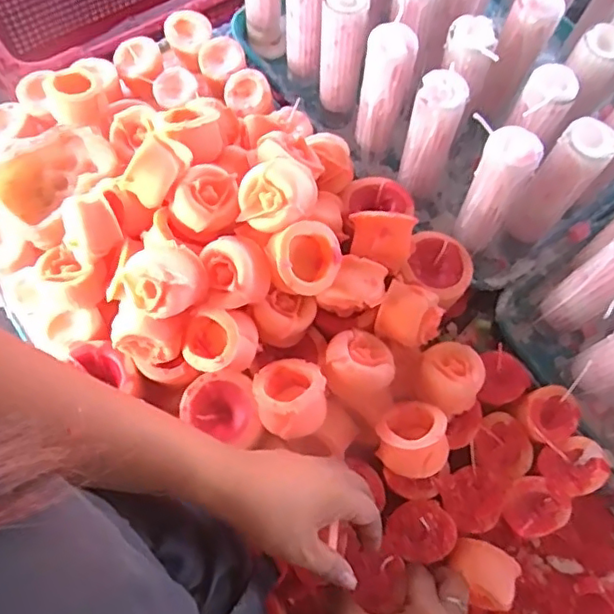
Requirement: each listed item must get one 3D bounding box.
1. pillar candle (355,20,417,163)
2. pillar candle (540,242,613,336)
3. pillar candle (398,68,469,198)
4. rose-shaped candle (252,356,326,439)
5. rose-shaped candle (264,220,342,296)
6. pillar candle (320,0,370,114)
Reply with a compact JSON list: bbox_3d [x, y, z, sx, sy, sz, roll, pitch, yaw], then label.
[{"bbox_3d":[0.071,-0.196,0.552,0.040,0.149,0.031,14,70,4],"label":"pillar candle"},{"bbox_3d":[0.238,-0.012,0.490,0.040,0.150,0.045,-27,73,-10],"label":"pillar candle"},{"bbox_3d":[0.113,-0.149,0.542,0.040,0.161,0.041,0,70,-1],"label":"pillar candle"},{"bbox_3d":[-0.012,0.072,0.458,0.053,0.034,0.058,-13,37,-1],"label":"rose-shaped candle"},{"bbox_3d":[-0.005,-0.038,0.472,0.056,0.049,0.057,17,82,-22],"label":"rose-shaped candle"},{"bbox_3d":[0.035,-0.242,0.571,0.047,0.124,0.050,8,70,2],"label":"pillar candle"}]

